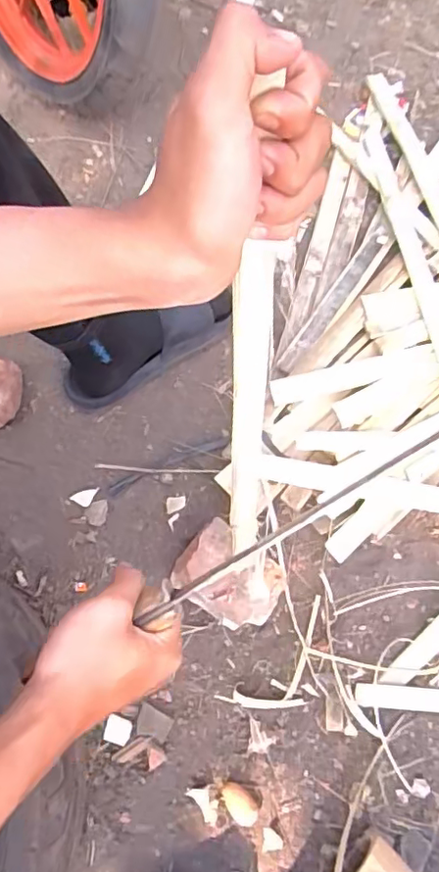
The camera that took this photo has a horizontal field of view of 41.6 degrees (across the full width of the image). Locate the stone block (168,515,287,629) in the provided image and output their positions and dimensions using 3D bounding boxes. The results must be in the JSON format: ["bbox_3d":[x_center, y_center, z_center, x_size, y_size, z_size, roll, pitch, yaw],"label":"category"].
[{"bbox_3d":[0.010,0.168,0.678,0.124,0.071,0.093,36,75,13],"label":"stone block"}]

